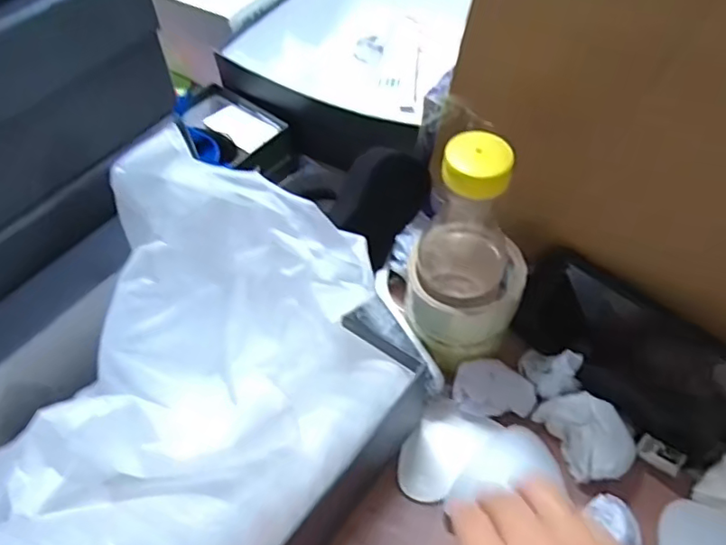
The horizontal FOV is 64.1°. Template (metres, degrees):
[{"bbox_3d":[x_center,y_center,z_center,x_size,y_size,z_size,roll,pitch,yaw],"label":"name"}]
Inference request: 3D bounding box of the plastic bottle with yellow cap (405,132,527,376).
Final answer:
[{"bbox_3d":[0.071,-0.005,0.400,0.082,0.176,0.077,14,56,12],"label":"plastic bottle with yellow cap"}]

